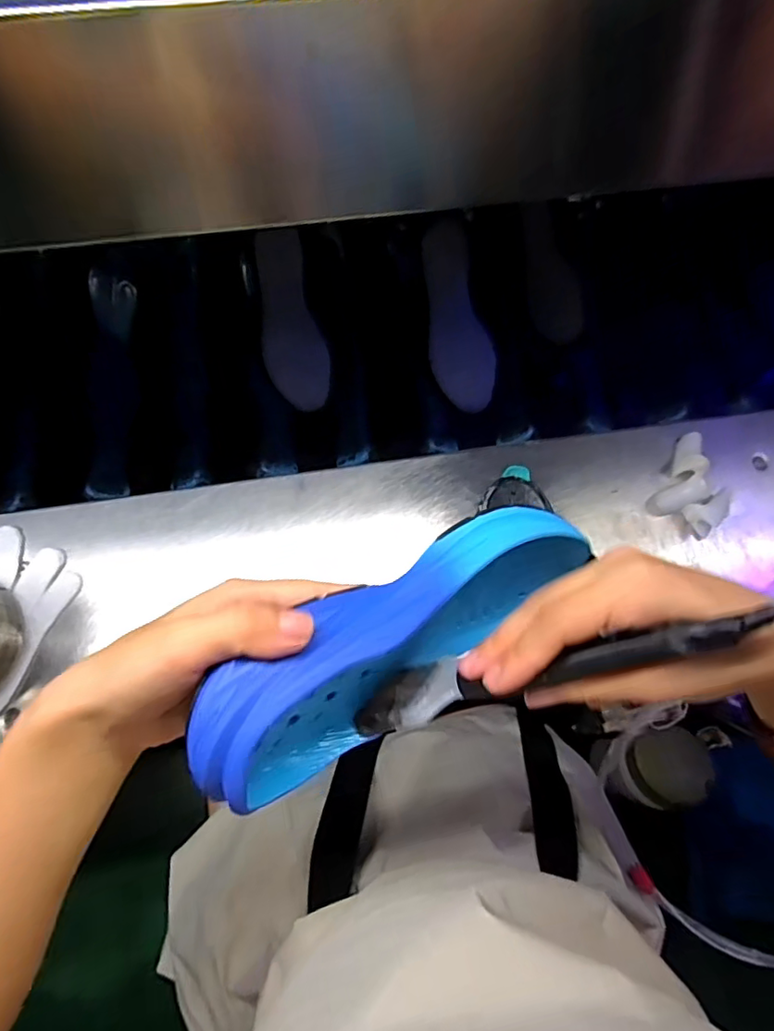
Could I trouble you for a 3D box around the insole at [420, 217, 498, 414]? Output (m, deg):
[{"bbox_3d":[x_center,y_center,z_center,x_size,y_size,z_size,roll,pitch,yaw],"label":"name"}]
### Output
[{"bbox_3d":[0.083,-0.231,0.652,0.072,0.012,0.211,-10,97,-1],"label":"insole"}]

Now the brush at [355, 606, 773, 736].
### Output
[{"bbox_3d":[0.071,0.062,0.231,0.189,0.024,0.026,-22,68,27],"label":"brush"}]

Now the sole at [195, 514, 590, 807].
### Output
[{"bbox_3d":[0.015,0.055,0.264,0.217,0.067,0.054,-29,73,-26],"label":"sole"}]

